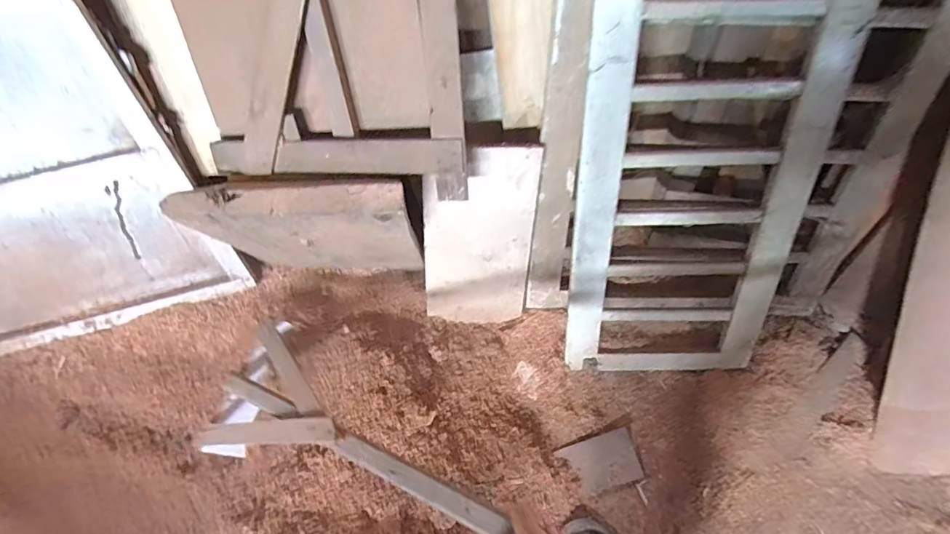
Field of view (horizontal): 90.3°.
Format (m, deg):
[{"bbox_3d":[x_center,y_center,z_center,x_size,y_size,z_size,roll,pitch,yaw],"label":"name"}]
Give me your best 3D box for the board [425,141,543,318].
[{"bbox_3d":[0.010,-0.045,0.971,0.221,0.419,0.020,-2,38,-4],"label":"board"}]

